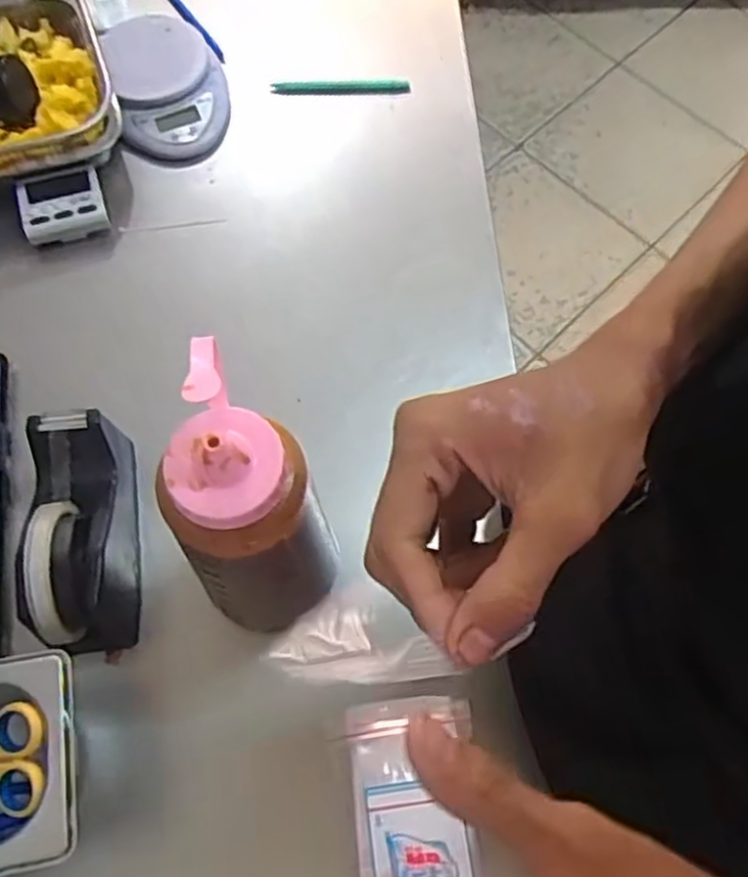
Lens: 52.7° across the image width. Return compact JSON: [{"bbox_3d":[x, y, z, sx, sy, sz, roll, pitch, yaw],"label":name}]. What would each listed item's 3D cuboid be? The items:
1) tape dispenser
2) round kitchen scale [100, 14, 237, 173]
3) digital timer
[{"bbox_3d":[-0.202,0.065,0.525,0.061,0.091,0.158,-5,68,-5],"label":"tape dispenser"},{"bbox_3d":[-0.192,-0.335,0.711,0.103,0.049,0.161,-13,69,-8],"label":"round kitchen scale"},{"bbox_3d":[-0.270,-0.200,0.658,0.071,0.034,0.056,-19,70,-10],"label":"digital timer"}]

